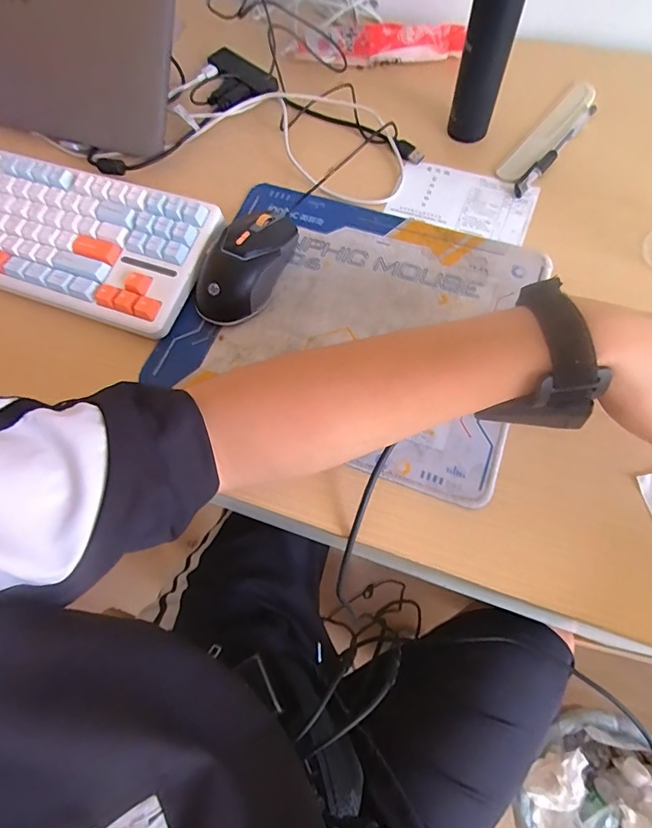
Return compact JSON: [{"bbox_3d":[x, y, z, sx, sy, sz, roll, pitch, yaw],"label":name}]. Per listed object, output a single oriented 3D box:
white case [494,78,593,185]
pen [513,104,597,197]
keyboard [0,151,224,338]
[{"bbox_3d":[0.226,-0.287,0.442,0.031,0.011,0.155,38,75,16],"label":"white case"},{"bbox_3d":[0.230,-0.263,0.436,0.012,0.008,0.147,39,76,17],"label":"pen"},{"bbox_3d":[-0.282,-0.180,0.413,0.360,0.034,0.125,20,71,11],"label":"keyboard"}]

